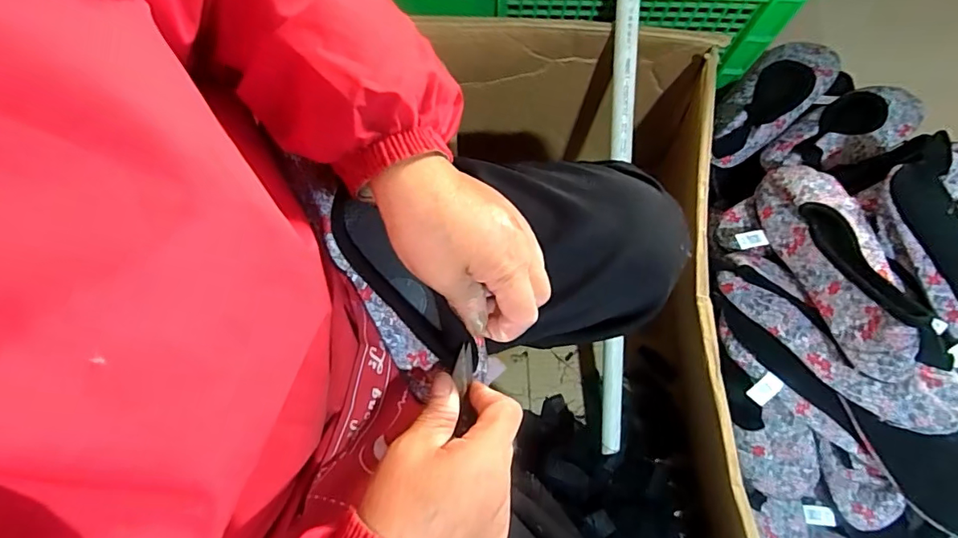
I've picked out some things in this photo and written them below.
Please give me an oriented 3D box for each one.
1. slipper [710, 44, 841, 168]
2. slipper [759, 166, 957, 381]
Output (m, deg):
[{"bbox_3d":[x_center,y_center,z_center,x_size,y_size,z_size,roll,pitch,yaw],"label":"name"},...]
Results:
[{"bbox_3d":[0.393,-0.235,0.693,0.247,0.060,0.094,-44,80,-9],"label":"slipper"},{"bbox_3d":[0.380,-0.012,0.550,0.083,0.073,0.257,-9,54,-1],"label":"slipper"}]

